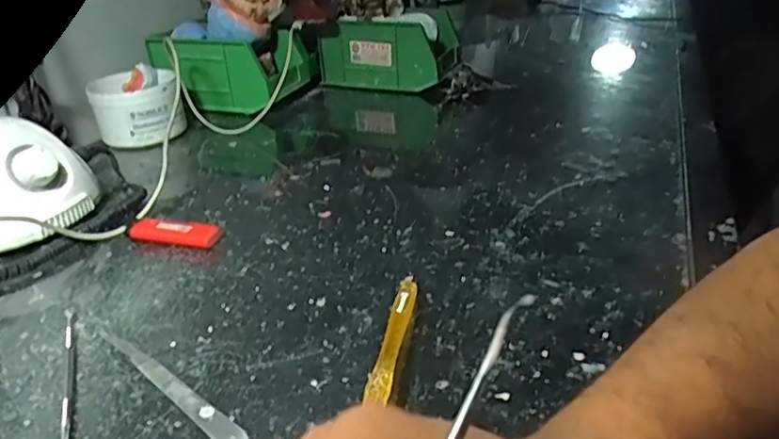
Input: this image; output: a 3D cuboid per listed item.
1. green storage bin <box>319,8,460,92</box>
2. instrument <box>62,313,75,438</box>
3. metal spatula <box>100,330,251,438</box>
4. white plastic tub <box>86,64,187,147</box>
[{"bbox_3d":[0.000,-0.234,0.815,0.169,0.086,0.108,7,30,18],"label":"green storage bin"},{"bbox_3d":[-0.175,0.088,0.320,0.005,0.004,0.132,-14,31,-19],"label":"instrument"},{"bbox_3d":[-0.117,0.087,0.315,0.138,0.005,0.013,21,37,37],"label":"metal spatula"},{"bbox_3d":[-0.275,-0.123,0.650,0.090,0.065,0.092,-15,31,-21],"label":"white plastic tub"}]

